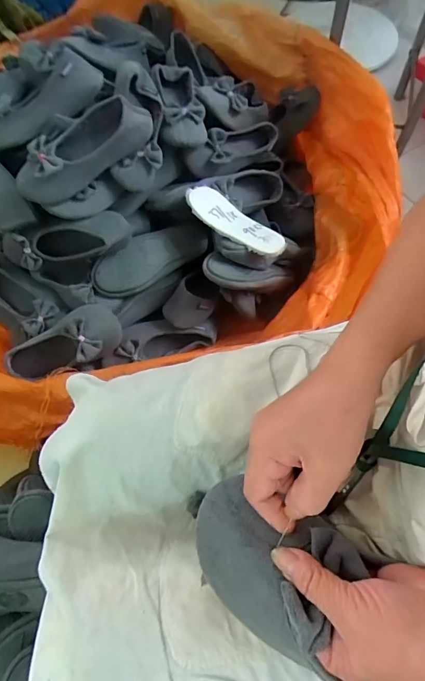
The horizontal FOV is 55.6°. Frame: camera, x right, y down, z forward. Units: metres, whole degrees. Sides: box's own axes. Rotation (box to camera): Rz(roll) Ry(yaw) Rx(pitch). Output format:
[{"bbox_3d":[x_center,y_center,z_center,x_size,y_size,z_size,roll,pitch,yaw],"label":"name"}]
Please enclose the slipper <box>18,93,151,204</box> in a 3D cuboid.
[{"bbox_3d":[-0.214,-0.322,0.665,0.244,0.076,0.091,-33,68,-12],"label":"slipper"}]

